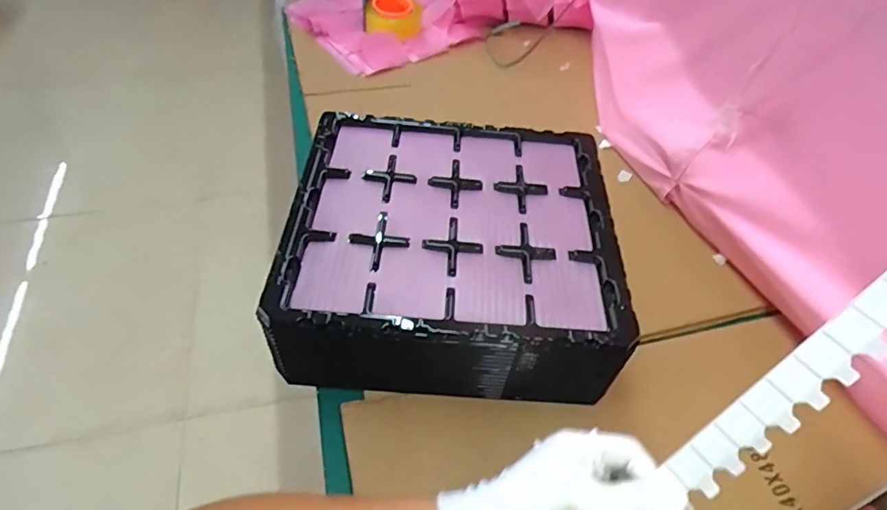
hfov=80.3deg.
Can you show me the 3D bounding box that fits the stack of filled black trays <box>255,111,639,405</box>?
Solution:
[{"bbox_3d":[0.008,-0.007,0.655,0.373,0.125,0.361,5,50,0],"label":"stack of filled black trays"}]

